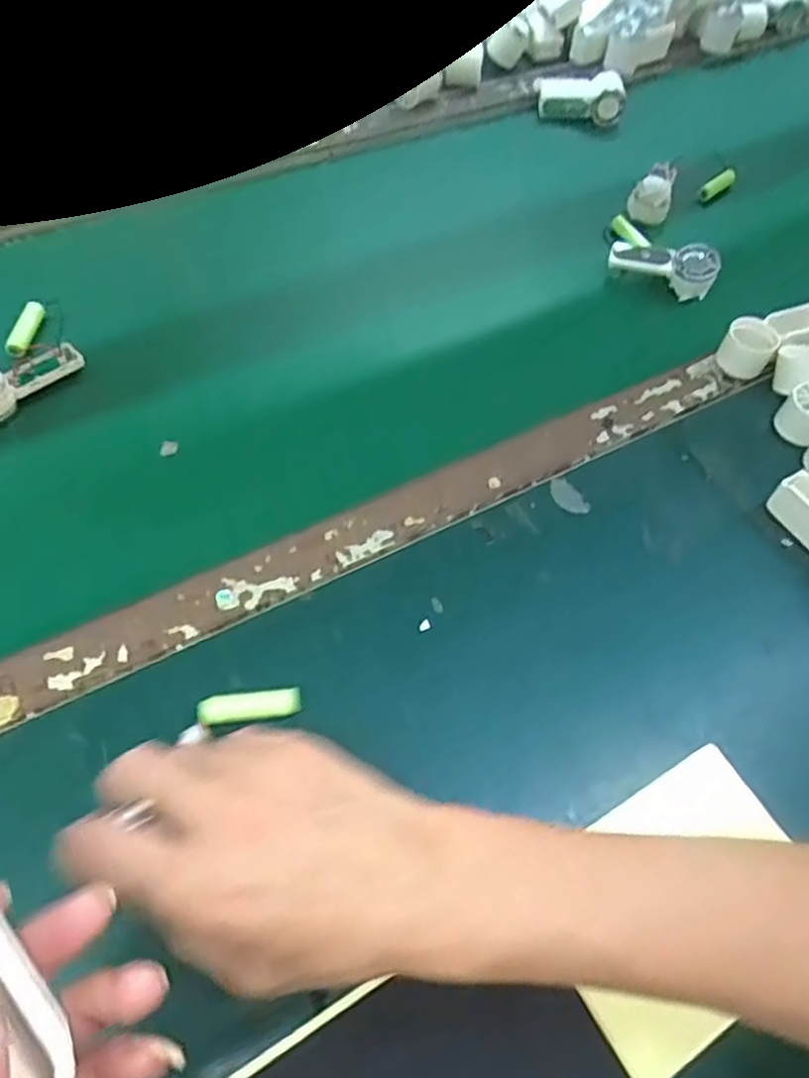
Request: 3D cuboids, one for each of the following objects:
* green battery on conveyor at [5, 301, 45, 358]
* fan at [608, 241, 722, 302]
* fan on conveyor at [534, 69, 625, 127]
[{"bbox_3d":[-0.295,-0.164,0.583,0.017,0.012,0.050,4,56,-2],"label":"green battery on conveyor"},{"bbox_3d":[0.230,-0.243,0.675,0.093,0.052,0.033,23,57,11],"label":"fan"},{"bbox_3d":[0.198,-0.503,0.853,0.098,0.040,0.056,13,56,4],"label":"fan on conveyor"}]

